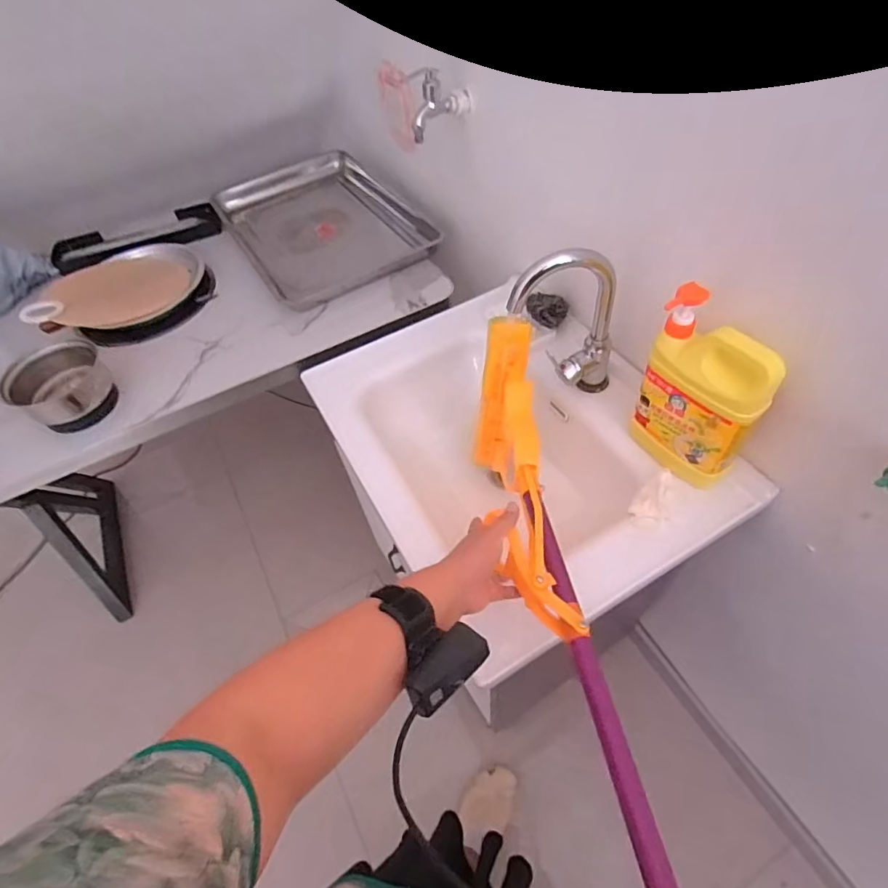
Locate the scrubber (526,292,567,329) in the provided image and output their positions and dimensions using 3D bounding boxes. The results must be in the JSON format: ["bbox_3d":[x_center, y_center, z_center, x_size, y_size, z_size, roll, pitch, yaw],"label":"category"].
[{"bbox_3d":[0.183,-0.238,0.904,0.074,0.041,0.051,6,53,9],"label":"scrubber"}]

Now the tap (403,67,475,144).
[{"bbox_3d":[-0.009,-0.589,0.876,0.113,0.089,0.048,-24,54,-14],"label":"tap"}]

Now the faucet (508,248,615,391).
[{"bbox_3d":[0.174,-0.165,0.751,0.171,0.232,0.057,-12,52,-6],"label":"faucet"}]

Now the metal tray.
[{"bbox_3d":[-0.309,-0.563,1.254,0.396,0.044,0.624,-28,55,-17],"label":"metal tray"}]

